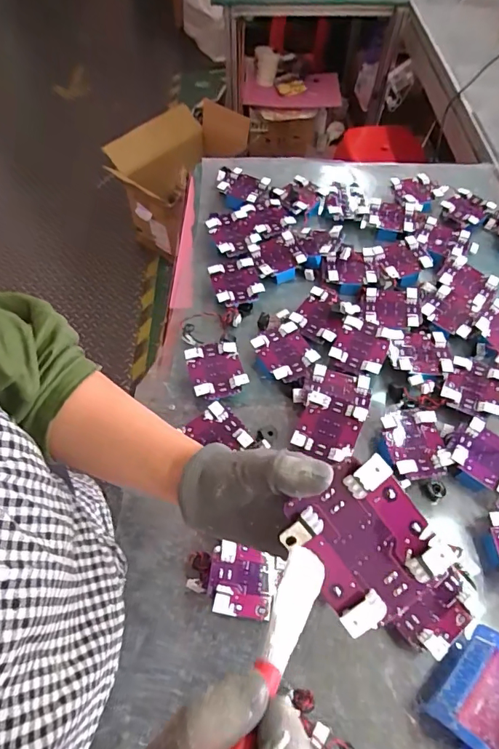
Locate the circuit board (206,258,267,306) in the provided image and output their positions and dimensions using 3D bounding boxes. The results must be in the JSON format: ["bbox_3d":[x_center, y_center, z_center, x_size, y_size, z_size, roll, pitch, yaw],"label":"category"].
[{"bbox_3d":[-0.023,-0.165,0.794,0.081,0.011,0.095,-14,60,-10],"label":"circuit board"}]

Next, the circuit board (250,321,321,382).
[{"bbox_3d":[0.059,-0.037,0.724,0.083,0.015,0.091,-25,62,-15],"label":"circuit board"}]

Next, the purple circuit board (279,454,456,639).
[{"bbox_3d":[0.073,0.108,0.283,0.080,0.010,0.095,-37,92,-3],"label":"purple circuit board"}]

